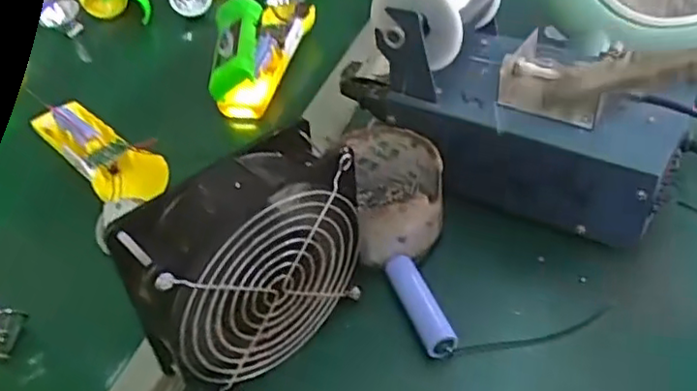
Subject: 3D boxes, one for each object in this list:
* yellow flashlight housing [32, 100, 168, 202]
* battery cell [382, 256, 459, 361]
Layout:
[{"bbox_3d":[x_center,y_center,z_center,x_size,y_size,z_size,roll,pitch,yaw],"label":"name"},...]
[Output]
[{"bbox_3d":[-0.194,-0.036,0.512,0.048,0.026,0.171,-34,49,-28],"label":"yellow flashlight housing"},{"bbox_3d":[0.041,0.063,0.384,0.017,0.015,0.067,-16,43,-12],"label":"battery cell"}]

